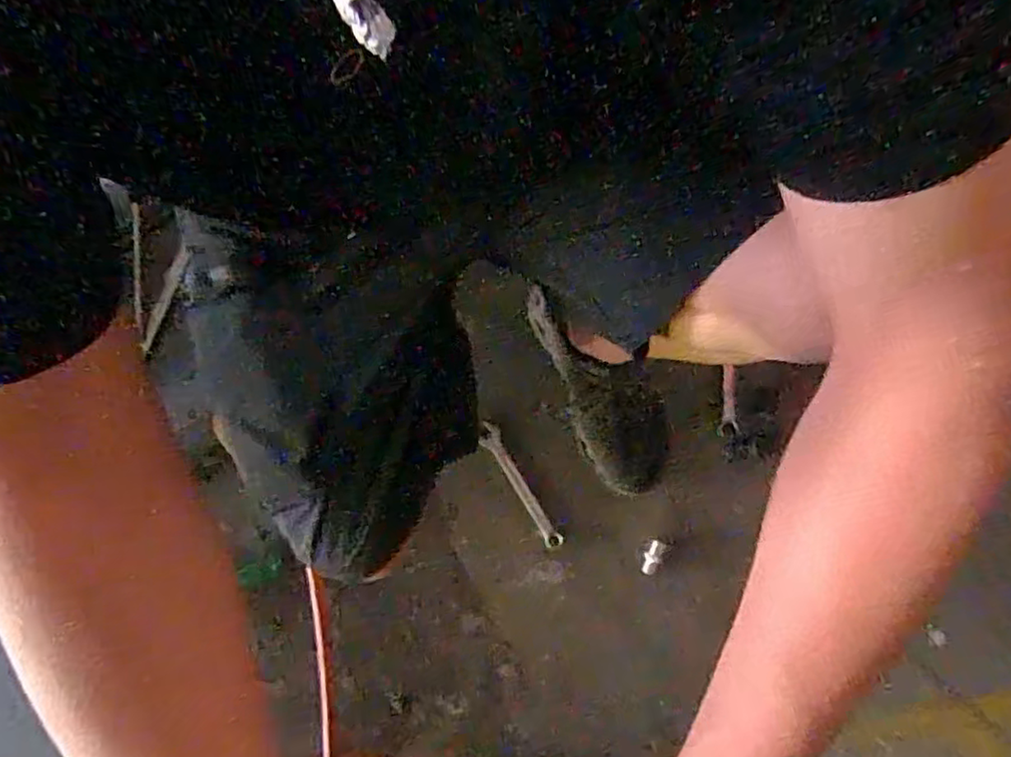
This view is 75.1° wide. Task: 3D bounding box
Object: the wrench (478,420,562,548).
[{"bbox_3d":[0.014,0.124,0.766,0.025,0.010,0.162,-29,80,-10],"label":"wrench"}]

